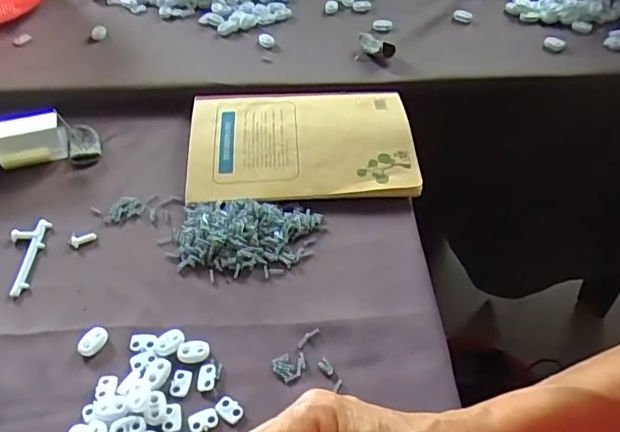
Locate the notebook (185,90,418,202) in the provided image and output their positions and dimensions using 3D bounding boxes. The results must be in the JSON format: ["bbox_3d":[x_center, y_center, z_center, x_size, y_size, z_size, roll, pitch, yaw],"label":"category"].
[{"bbox_3d":[-0.009,-0.072,0.531,0.204,0.014,0.135,-3,49,-1],"label":"notebook"}]

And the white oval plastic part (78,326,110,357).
[{"bbox_3d":[-0.155,0.089,0.406,0.017,0.006,0.023,31,56,26],"label":"white oval plastic part"}]

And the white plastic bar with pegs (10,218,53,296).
[{"bbox_3d":[-0.233,0.032,0.459,0.029,0.006,0.073,-1,49,0],"label":"white plastic bar with pegs"}]

